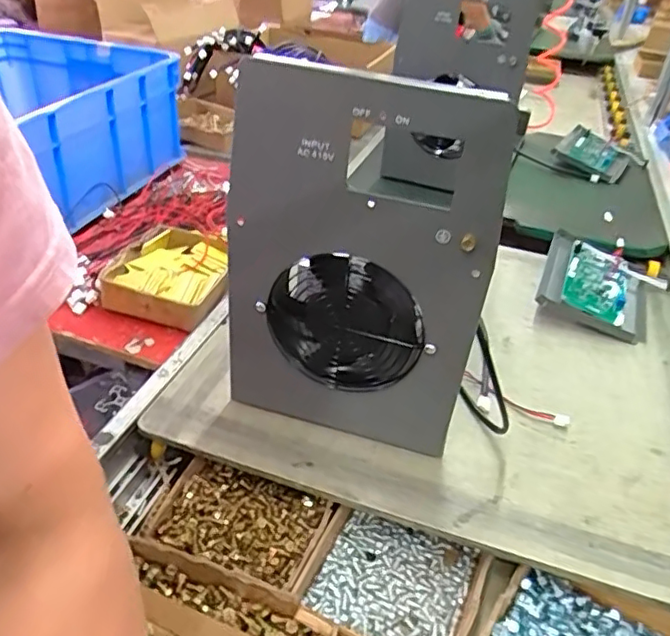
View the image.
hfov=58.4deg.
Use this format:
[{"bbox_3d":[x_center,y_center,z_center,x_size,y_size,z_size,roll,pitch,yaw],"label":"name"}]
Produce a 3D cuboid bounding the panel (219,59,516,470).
[{"bbox_3d":[0.015,-0.039,0.549,0.226,0.359,0.063,13,39,11],"label":"panel"}]

